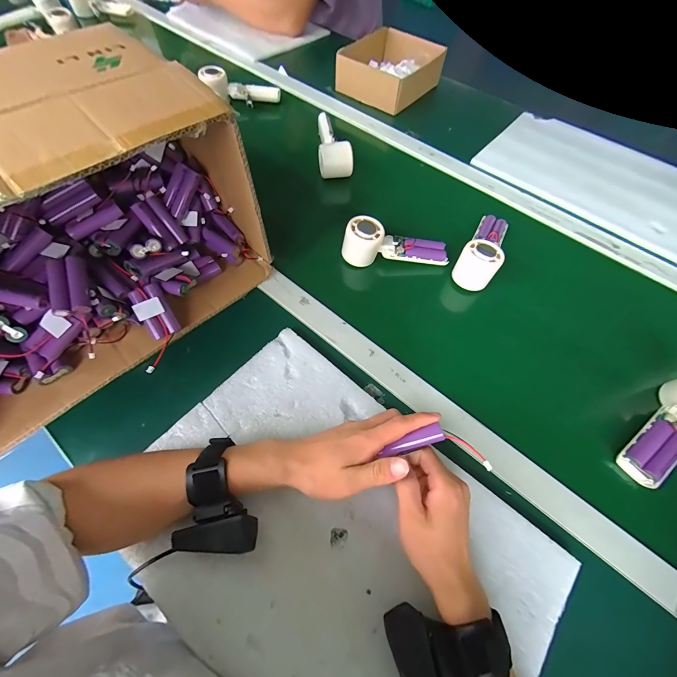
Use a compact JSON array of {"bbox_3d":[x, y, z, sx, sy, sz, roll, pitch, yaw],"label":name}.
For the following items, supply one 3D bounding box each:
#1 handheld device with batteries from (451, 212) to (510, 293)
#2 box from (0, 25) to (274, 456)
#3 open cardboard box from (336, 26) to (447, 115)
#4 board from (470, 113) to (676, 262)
[{"bbox_3d":[0.235,-0.150,0.490,0.056,0.048,0.161,29,64,12],"label":"handheld device with batteries"},{"bbox_3d":[-0.321,-0.112,0.343,0.440,0.224,0.250,-39,70,-21],"label":"box"},{"bbox_3d":[0.118,-0.636,0.741,0.194,0.067,0.222,33,65,14],"label":"open cardboard box"},{"bbox_3d":[0.507,-0.328,0.623,0.399,0.013,0.289,35,65,15],"label":"board"}]

